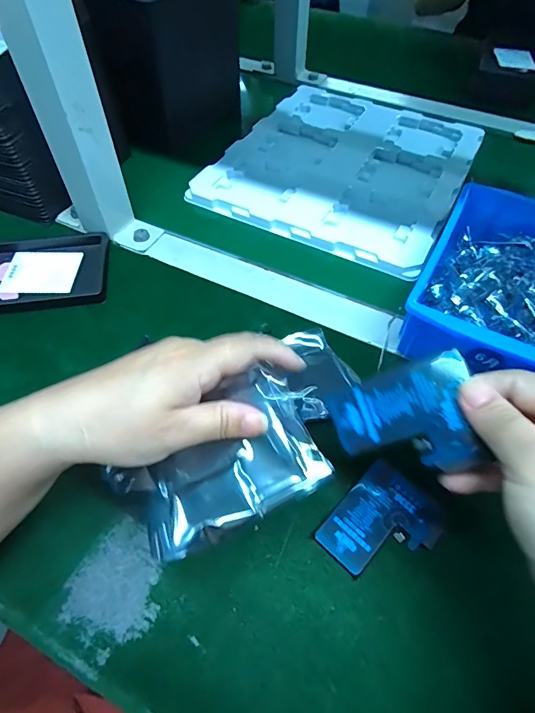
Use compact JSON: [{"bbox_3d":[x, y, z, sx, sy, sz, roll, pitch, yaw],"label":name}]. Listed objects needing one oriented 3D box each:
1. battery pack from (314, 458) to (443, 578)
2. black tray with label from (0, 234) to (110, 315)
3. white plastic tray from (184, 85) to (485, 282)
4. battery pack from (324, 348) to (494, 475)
[{"bbox_3d":[0.075,0.111,0.277,0.074,0.005,0.057,-38,64,-25],"label":"battery pack"},{"bbox_3d":[-0.237,-0.077,0.405,0.161,0.011,0.091,-7,55,-7],"label":"black tray with label"},{"bbox_3d":[0.102,-0.251,0.534,0.273,0.014,0.330,24,58,15],"label":"white plastic tray"},{"bbox_3d":[0.075,0.036,0.224,0.071,0.004,0.058,-21,81,14],"label":"battery pack"}]

